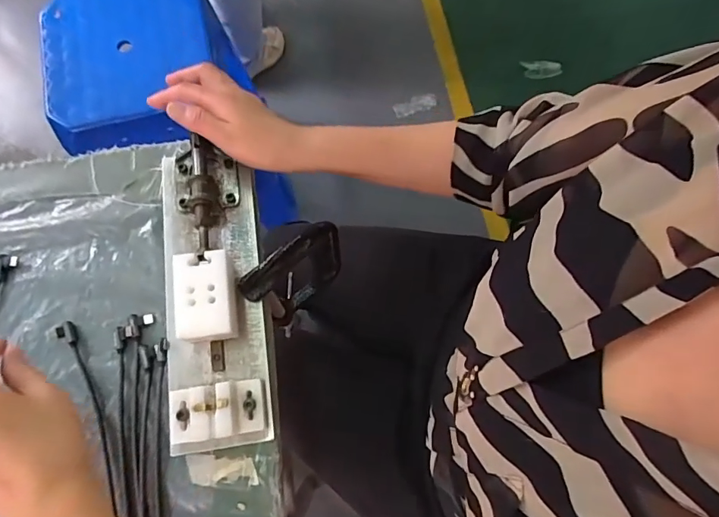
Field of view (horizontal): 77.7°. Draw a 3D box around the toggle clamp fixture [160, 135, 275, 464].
[{"bbox_3d":[-0.124,0.020,0.372,0.081,0.051,0.260,-8,72,-2],"label":"toggle clamp fixture"}]

